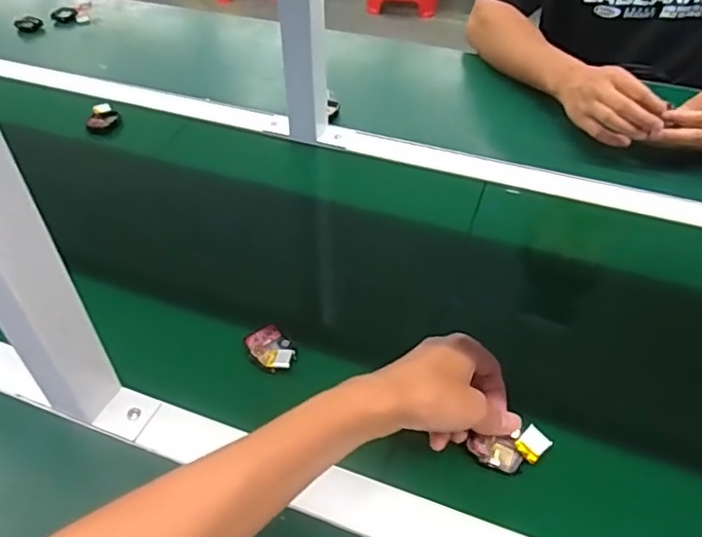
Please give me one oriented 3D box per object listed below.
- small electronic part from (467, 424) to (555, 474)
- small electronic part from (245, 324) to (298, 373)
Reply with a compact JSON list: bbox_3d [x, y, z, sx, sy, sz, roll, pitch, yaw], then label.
[{"bbox_3d":[0.120,0.137,0.445,0.057,0.014,0.027,-11,46,6],"label":"small electronic part"},{"bbox_3d":[-0.068,0.069,0.520,0.049,0.013,0.034,34,53,29],"label":"small electronic part"}]

